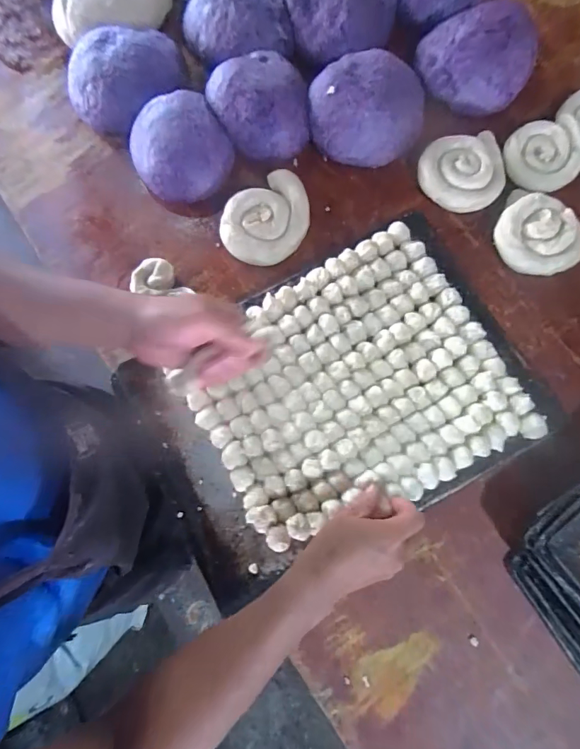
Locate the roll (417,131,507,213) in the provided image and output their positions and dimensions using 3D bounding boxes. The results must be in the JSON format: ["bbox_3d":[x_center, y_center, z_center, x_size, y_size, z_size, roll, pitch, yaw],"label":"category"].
[{"bbox_3d":[0.237,-0.278,0.560,0.119,0.019,0.110,0,77,1],"label":"roll"}]

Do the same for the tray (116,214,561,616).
[{"bbox_3d":[0.050,0.025,0.492,0.442,0.029,0.314,-26,79,-4],"label":"tray"}]

